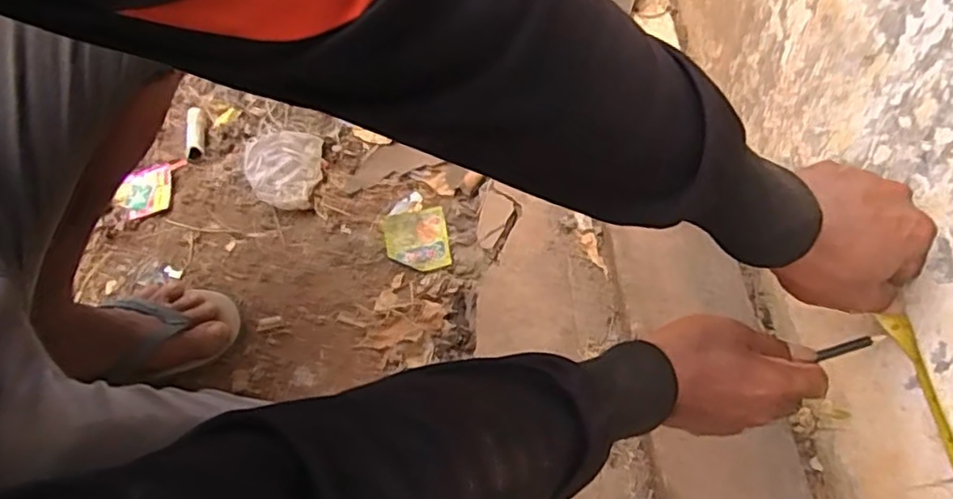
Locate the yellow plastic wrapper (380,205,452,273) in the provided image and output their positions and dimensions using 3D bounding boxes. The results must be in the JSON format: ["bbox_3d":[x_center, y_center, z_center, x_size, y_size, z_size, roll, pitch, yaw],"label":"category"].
[{"bbox_3d":[-0.073,-0.010,0.763,0.074,0.008,0.078,-9,64,-3],"label":"yellow plastic wrapper"}]

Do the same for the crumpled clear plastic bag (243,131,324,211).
[{"bbox_3d":[-0.255,-0.104,0.813,0.109,0.022,0.097,8,64,6],"label":"crumpled clear plastic bag"}]

